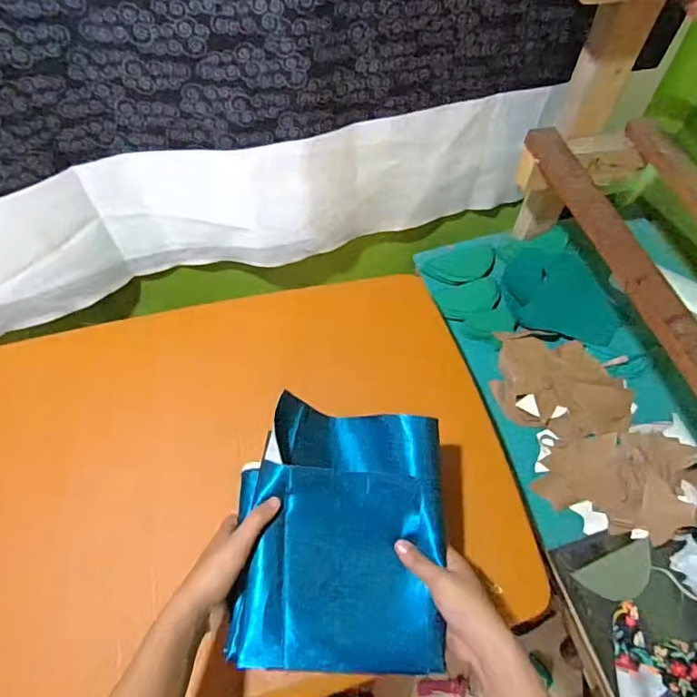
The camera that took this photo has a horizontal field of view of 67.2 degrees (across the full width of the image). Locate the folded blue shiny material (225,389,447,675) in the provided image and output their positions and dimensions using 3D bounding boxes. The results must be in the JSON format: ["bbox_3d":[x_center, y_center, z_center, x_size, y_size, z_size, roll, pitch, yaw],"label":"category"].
[{"bbox_3d":[-0.008,0.170,0.497,0.192,0.045,0.229,3,60,-1],"label":"folded blue shiny material"}]

